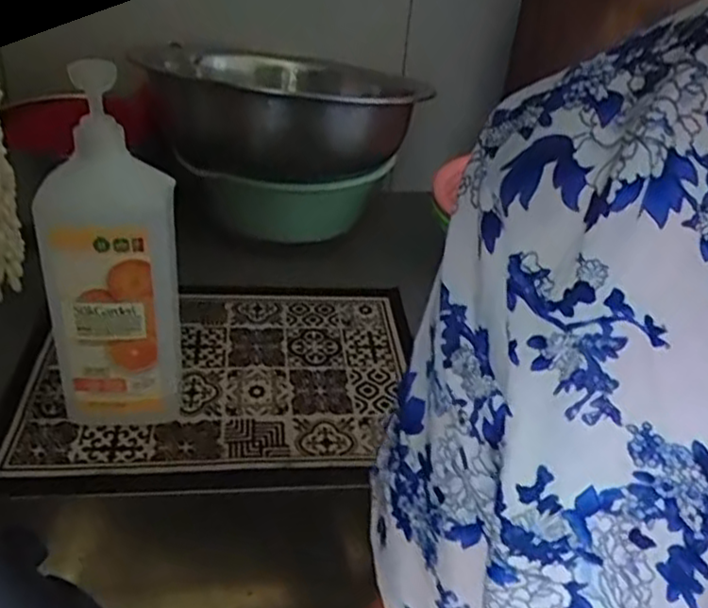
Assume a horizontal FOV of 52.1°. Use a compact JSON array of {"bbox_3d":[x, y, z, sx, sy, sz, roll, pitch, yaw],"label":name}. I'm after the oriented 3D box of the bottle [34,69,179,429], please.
[{"bbox_3d":[-0.187,-0.029,0.566,0.095,0.302,0.092,-3,33,-14],"label":"bottle"}]

